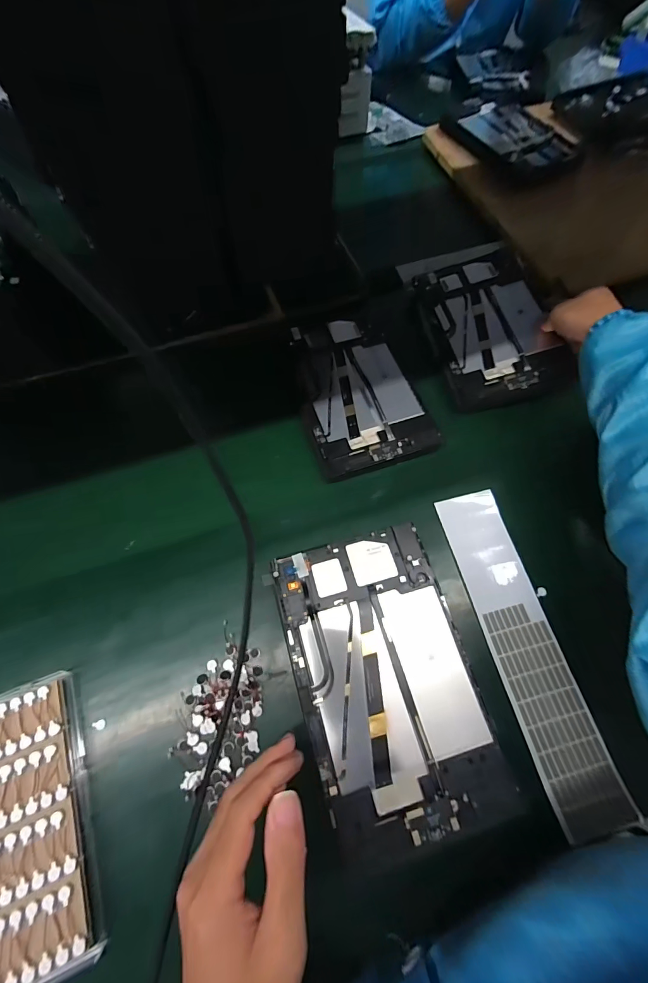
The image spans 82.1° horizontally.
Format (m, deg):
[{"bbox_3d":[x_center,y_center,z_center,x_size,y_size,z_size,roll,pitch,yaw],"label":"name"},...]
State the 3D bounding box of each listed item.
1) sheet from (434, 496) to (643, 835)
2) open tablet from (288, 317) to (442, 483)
[{"bbox_3d":[0.203,0.148,0.383,0.065,0.008,0.317,-14,66,-2],"label":"sheet"},{"bbox_3d":[0.040,-0.137,0.486,0.151,0.013,0.237,-16,68,-8],"label":"open tablet"}]

